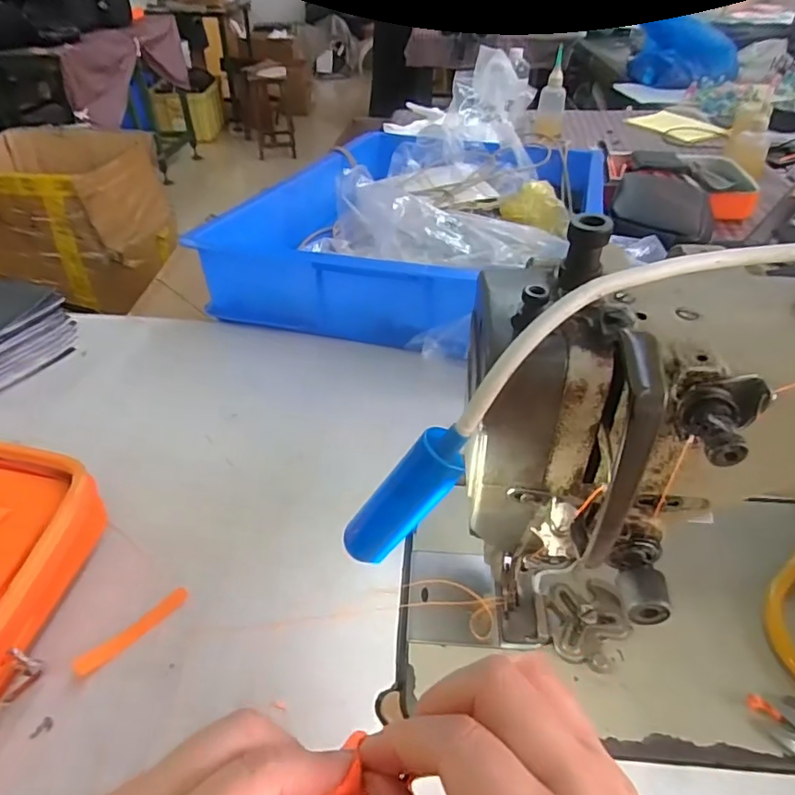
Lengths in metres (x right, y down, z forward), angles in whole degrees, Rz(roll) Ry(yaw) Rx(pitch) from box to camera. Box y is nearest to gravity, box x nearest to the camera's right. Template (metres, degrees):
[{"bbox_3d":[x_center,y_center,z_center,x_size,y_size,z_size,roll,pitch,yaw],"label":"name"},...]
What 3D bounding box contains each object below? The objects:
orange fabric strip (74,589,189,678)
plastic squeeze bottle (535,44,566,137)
[{"bbox_3d":[-0.160,0.143,0.342,0.013,0.004,0.070,37,46,23],"label":"orange fabric strip"},{"bbox_3d":[0.377,-0.726,1.351,0.064,0.168,0.056,7,41,8],"label":"plastic squeeze bottle"}]

